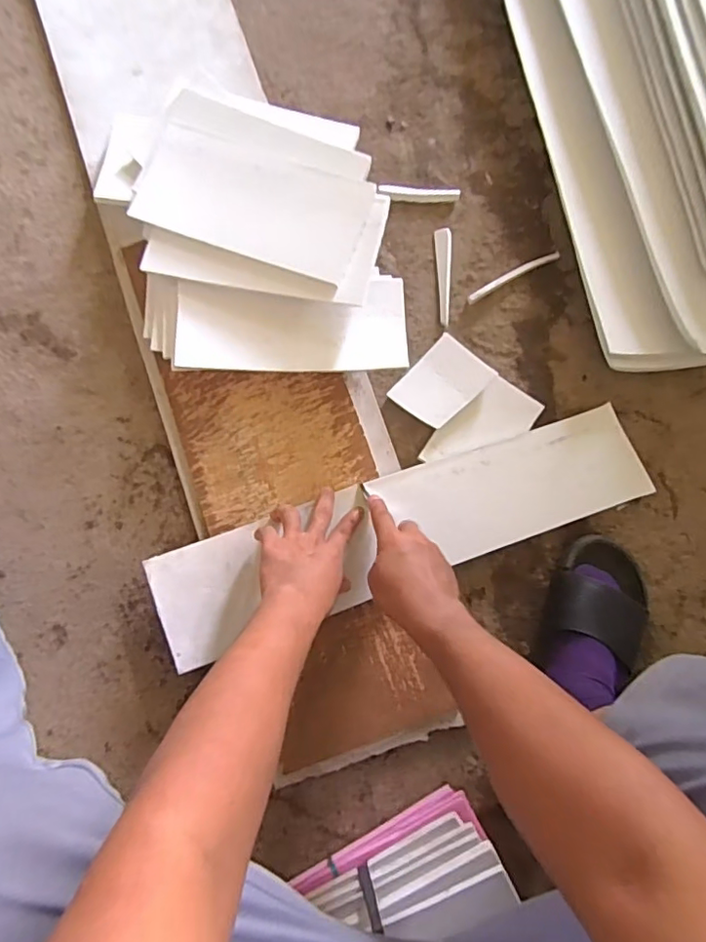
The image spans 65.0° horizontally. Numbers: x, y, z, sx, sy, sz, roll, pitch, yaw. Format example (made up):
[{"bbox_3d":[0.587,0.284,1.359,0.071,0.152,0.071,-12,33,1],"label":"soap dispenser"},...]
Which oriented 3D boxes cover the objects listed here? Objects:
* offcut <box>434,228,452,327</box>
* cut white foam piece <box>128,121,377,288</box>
[{"bbox_3d":[0.129,-0.271,0.770,0.023,0.006,0.137,-3,82,-2],"label":"offcut"},{"bbox_3d":[-0.121,-0.322,0.661,0.276,0.012,0.130,21,86,6],"label":"cut white foam piece"}]

